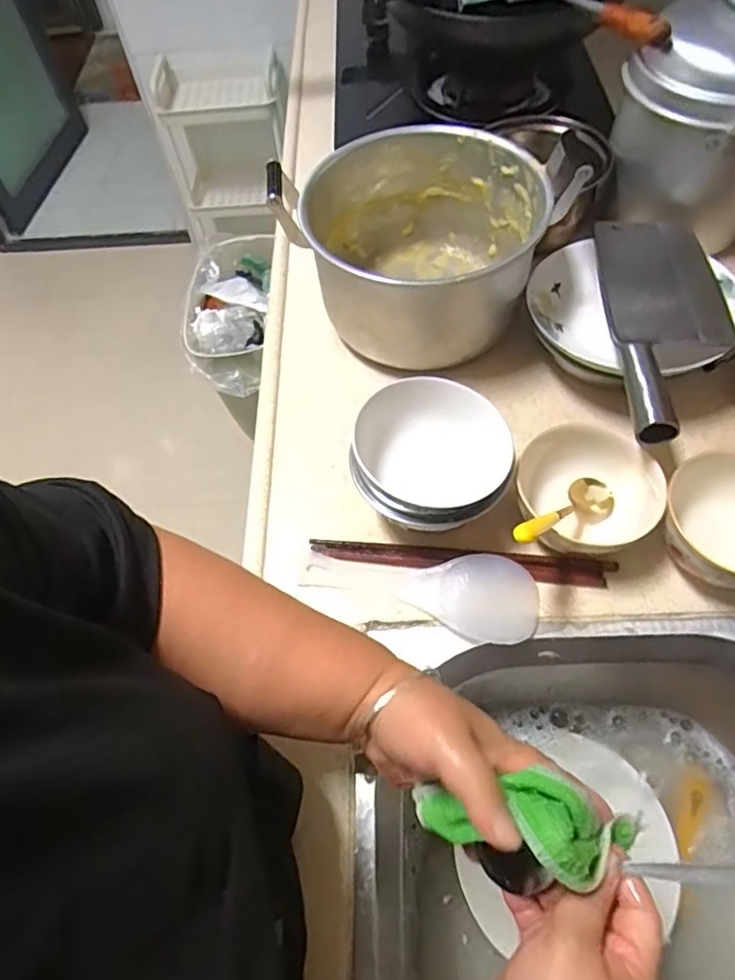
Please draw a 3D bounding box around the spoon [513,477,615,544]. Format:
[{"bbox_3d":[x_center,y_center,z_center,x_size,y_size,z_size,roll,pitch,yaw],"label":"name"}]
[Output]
[{"bbox_3d":[0.155,0.013,0.461,0.038,0.024,0.168,46,31,25],"label":"spoon"}]

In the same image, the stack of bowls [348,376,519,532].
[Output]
[{"bbox_3d":[0.053,-0.019,0.500,0.125,0.082,0.124,-3,59,1],"label":"stack of bowls"}]

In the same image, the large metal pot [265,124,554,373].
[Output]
[{"bbox_3d":[0.047,-0.253,0.615,0.236,0.138,0.228,-1,59,2],"label":"large metal pot"}]

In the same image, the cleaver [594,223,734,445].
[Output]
[{"bbox_3d":[0.274,-0.167,0.543,0.110,0.051,0.323,9,60,8],"label":"cleaver"}]

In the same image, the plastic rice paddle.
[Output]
[{"bbox_3d":[0.046,0.076,0.496,0.194,0.021,0.069,14,61,11],"label":"plastic rice paddle"}]

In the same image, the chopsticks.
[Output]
[{"bbox_3d":[0.079,0.060,0.502,0.255,0.013,0.022,4,60,5],"label":"chopsticks"}]

